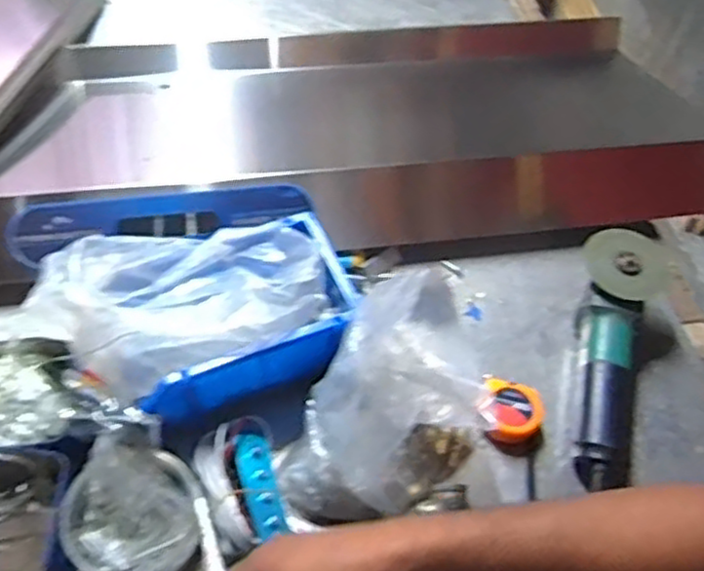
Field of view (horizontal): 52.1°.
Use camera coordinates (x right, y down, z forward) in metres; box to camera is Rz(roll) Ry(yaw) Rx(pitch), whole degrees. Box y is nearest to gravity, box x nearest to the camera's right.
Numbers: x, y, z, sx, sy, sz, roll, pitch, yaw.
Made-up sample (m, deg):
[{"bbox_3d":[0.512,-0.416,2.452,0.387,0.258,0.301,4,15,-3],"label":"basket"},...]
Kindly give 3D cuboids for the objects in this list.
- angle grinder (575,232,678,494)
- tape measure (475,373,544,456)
[{"bbox_3d":[0.302,0.069,0.842,0.115,0.102,0.339,21,55,10],"label":"angle grinder"},{"bbox_3d":[0.182,0.140,0.814,0.084,0.039,0.083,2,54,-3],"label":"tape measure"}]

